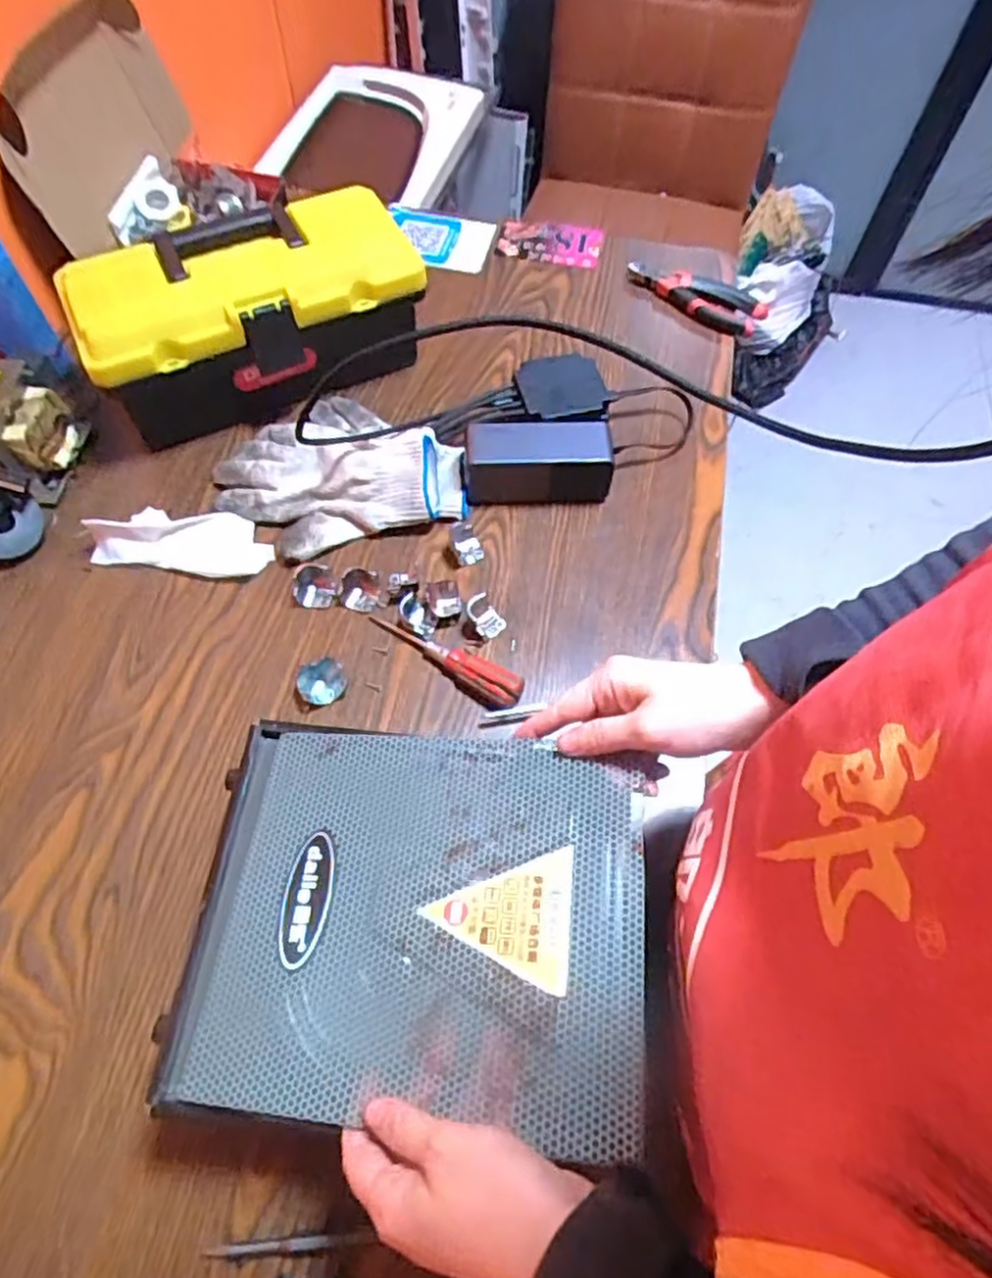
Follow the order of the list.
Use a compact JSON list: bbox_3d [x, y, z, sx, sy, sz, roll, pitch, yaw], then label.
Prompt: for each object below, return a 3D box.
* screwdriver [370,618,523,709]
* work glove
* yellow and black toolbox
[{"bbox_3d":[-0.039,0.011,0.575,0.138,0.024,0.022,33,65,17],"label":"screwdriver"},{"bbox_3d":[-0.144,-0.160,0.664,0.217,0.039,0.162,-16,61,-9],"label":"work glove"},{"bbox_3d":[-0.221,-0.296,0.691,0.305,0.139,0.149,-16,61,-10],"label":"yellow and black toolbox"}]

